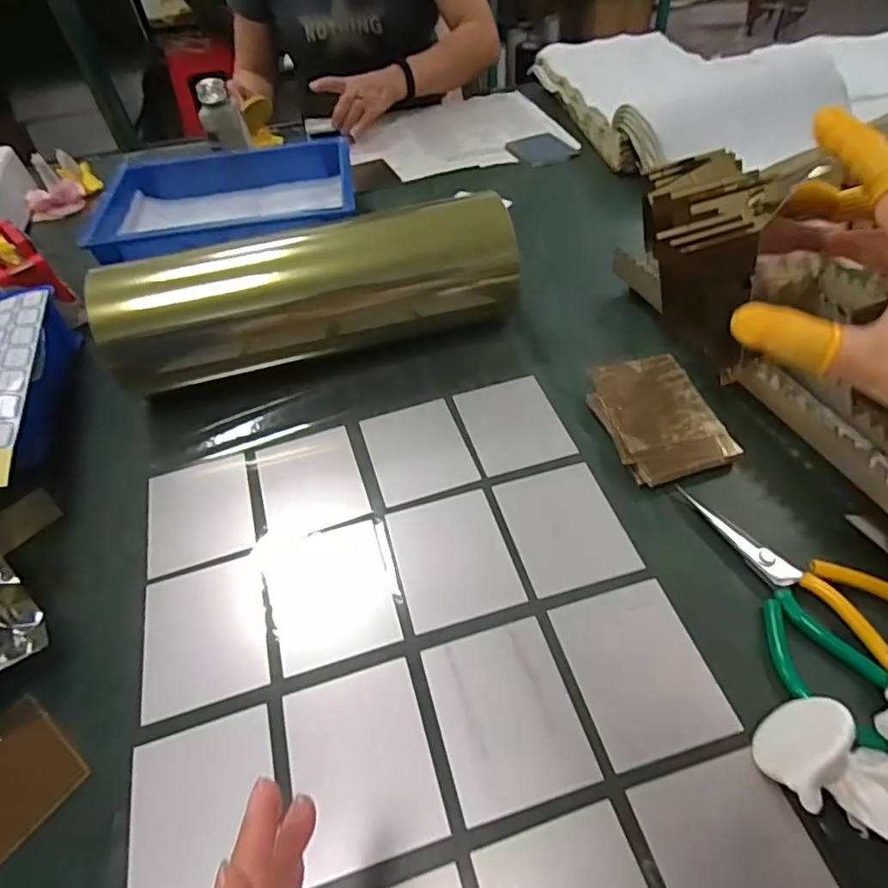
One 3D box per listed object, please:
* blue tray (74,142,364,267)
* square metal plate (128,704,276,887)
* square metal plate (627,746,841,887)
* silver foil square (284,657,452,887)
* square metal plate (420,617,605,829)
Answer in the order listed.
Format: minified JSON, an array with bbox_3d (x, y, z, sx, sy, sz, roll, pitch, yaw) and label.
[{"bbox_3d":[-0.267,-0.299,0.714,0.306,0.052,0.222,-8,49,-2],"label":"blue tray"},{"bbox_3d":[-0.133,0.206,0.313,0.078,0.004,0.099,-17,48,-8],"label":"square metal plate"},{"bbox_3d":[0.152,0.216,0.283,0.078,0.005,0.099,-16,51,-6],"label":"square metal plate"},{"bbox_3d":[-0.048,0.183,0.328,0.078,0.007,0.098,-15,50,-8],"label":"silver foil square"},{"bbox_3d":[0.037,0.161,0.341,0.079,0.005,0.098,-15,50,-8],"label":"square metal plate"}]

